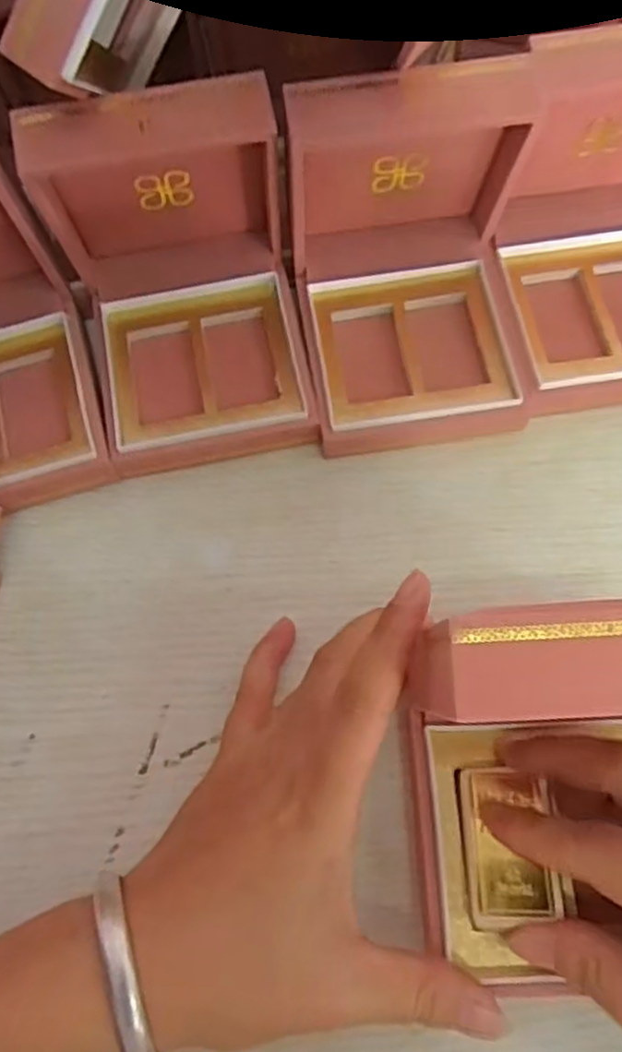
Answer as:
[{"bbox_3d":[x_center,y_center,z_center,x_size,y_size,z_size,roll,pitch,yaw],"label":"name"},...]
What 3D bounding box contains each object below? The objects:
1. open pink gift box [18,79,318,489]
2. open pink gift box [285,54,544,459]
[{"bbox_3d":[-0.052,-0.093,0.276,0.094,0.103,0.104,-9,66,-2],"label":"open pink gift box"},{"bbox_3d":[0.041,-0.102,0.277,0.094,0.099,0.107,-7,66,-1],"label":"open pink gift box"}]

